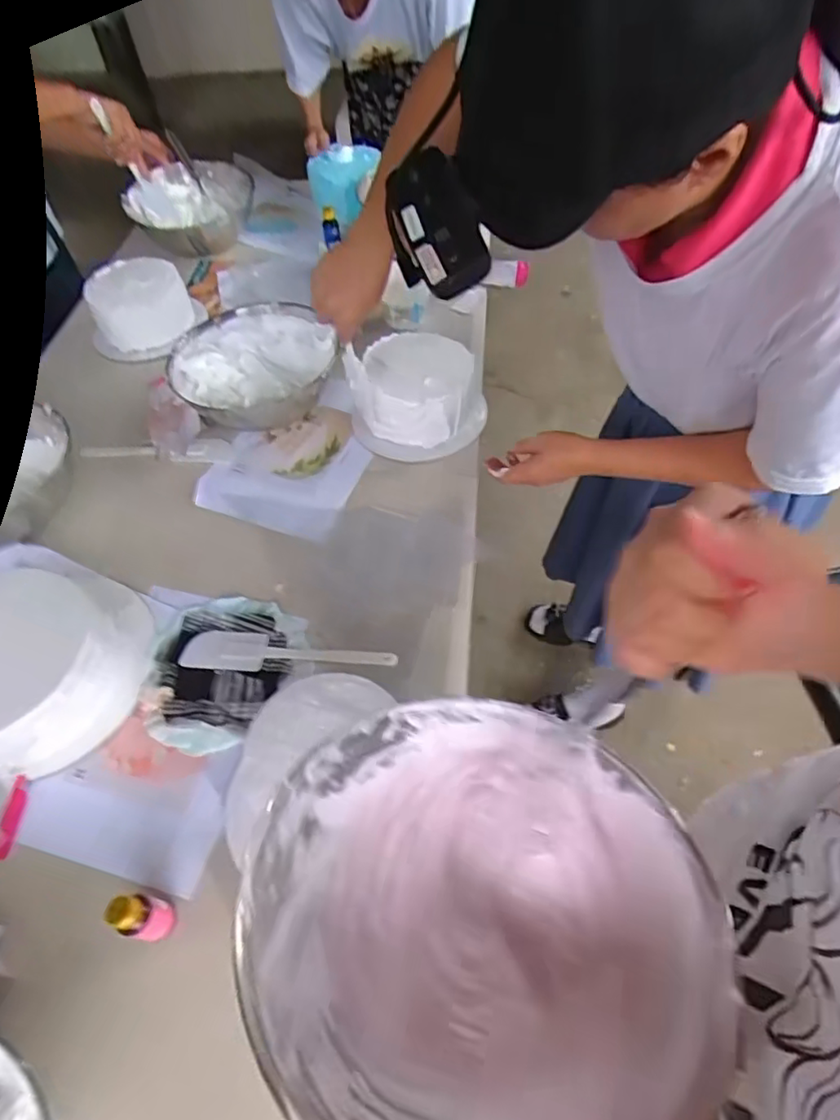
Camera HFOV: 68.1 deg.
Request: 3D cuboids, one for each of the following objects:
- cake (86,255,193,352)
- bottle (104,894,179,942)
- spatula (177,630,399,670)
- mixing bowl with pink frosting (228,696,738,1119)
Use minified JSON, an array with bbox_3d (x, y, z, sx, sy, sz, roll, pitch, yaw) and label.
[{"bbox_3d":[-0.476,-0.444,1.056,0.151,0.093,0.135,-21,58,-15],"label":"cake"},{"bbox_3d":[-0.227,0.298,0.517,0.035,0.084,0.030,17,56,11],"label":"bottle"},{"bbox_3d":[-0.147,0.105,0.689,0.237,0.010,0.047,6,55,3],"label":"spatula"},{"bbox_3d":[0.032,0.180,0.330,0.230,0.097,0.224,0,54,-1],"label":"mixing bowl with pink frosting"}]

